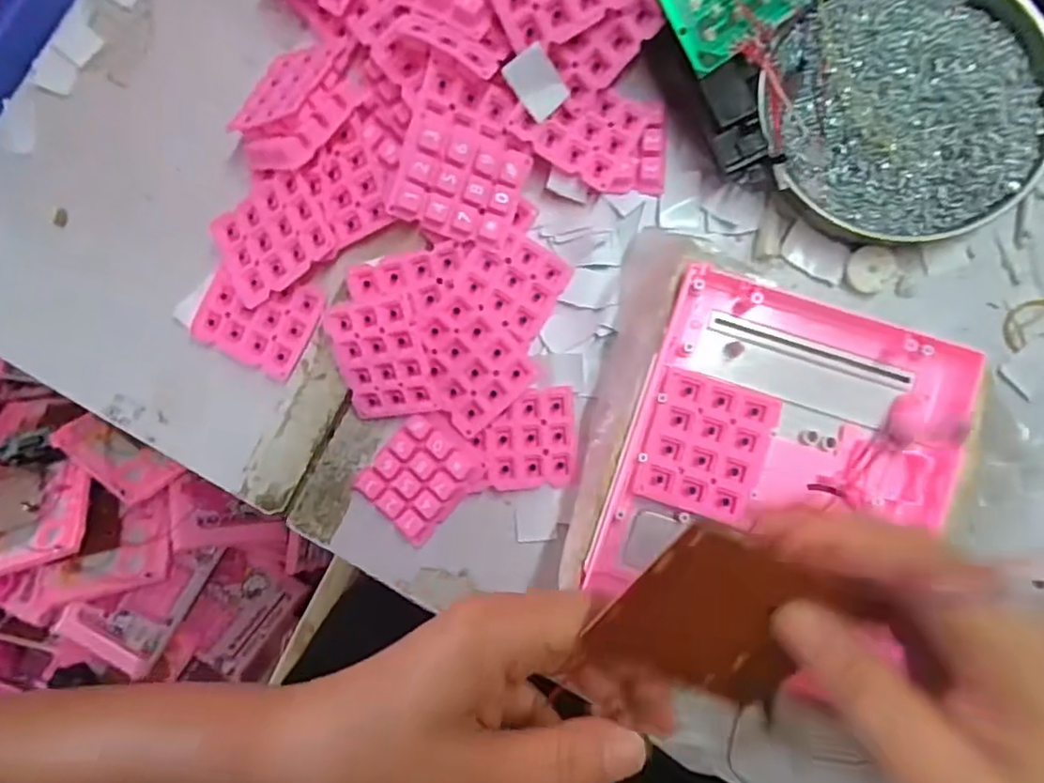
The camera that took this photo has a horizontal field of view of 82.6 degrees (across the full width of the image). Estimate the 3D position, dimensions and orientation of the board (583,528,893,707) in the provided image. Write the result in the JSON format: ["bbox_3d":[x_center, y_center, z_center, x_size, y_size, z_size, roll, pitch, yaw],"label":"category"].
[{"bbox_3d":[0.067,0.077,0.195,0.072,0.007,0.070,24,122,-12],"label":"board"}]

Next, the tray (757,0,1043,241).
[{"bbox_3d":[0.189,-0.144,0.288,0.132,0.029,0.127,0,88,4],"label":"tray"}]

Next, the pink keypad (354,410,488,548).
[{"bbox_3d":[-0.051,0.041,0.299,0.047,0.010,0.059,40,91,4],"label":"pink keypad"}]

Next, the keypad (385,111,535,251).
[{"bbox_3d":[-0.029,-0.100,0.286,0.059,0.010,0.050,17,96,-16],"label":"keypad"}]

